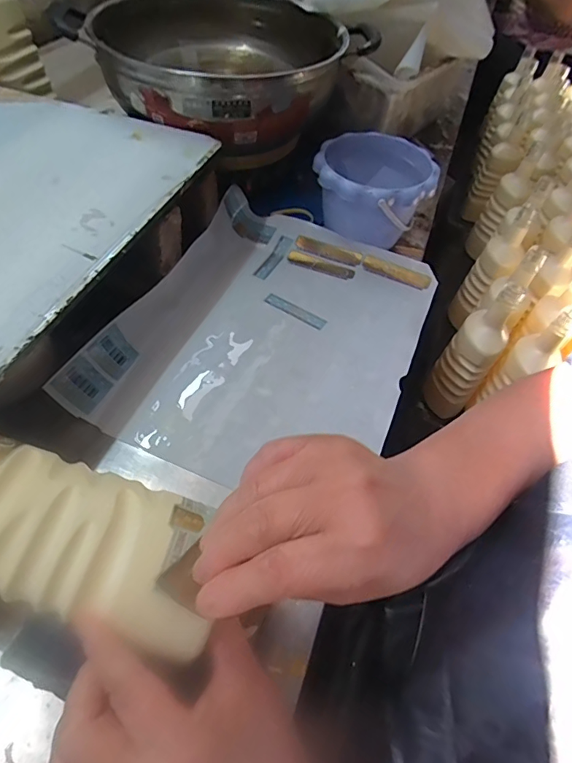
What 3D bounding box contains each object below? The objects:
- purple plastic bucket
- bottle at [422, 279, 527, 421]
[{"bbox_3d":[0.114,-0.246,0.637,0.148,0.118,0.138,4,53,-6],"label":"purple plastic bucket"},{"bbox_3d":[0.286,-0.044,0.725,0.072,0.250,0.068,30,55,13],"label":"bottle"}]

